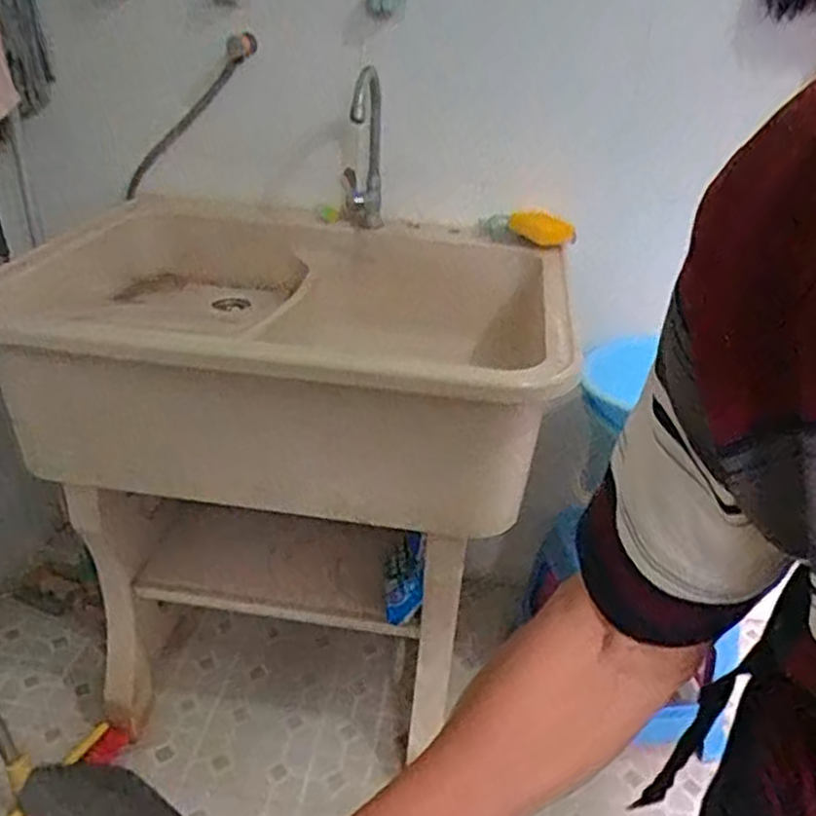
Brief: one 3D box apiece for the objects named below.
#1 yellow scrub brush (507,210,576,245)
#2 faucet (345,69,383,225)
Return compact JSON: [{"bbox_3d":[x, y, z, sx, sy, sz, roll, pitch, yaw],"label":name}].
[{"bbox_3d":[0.227,-0.303,1.292,0.077,0.027,0.113,-12,34,-28],"label":"yellow scrub brush"},{"bbox_3d":[-0.070,-0.396,1.211,0.049,0.270,0.063,6,52,3],"label":"faucet"}]

